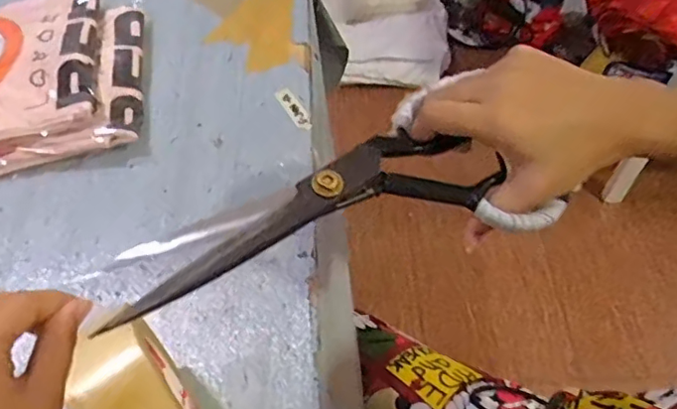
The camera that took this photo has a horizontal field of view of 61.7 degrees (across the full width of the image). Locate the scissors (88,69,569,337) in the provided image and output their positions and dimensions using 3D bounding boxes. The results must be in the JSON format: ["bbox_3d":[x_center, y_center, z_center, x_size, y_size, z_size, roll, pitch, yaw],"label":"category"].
[{"bbox_3d":[-0.006,0.008,0.323,0.246,0.022,0.110,-23,57,-16],"label":"scissors"}]

